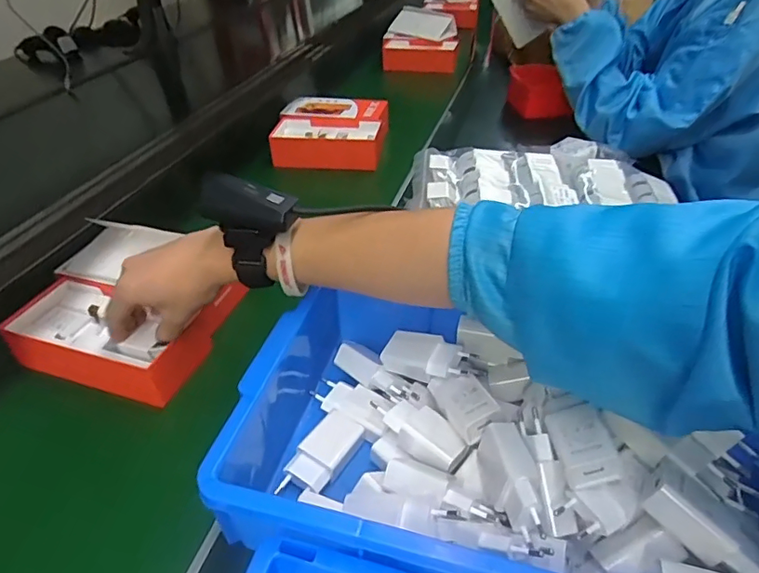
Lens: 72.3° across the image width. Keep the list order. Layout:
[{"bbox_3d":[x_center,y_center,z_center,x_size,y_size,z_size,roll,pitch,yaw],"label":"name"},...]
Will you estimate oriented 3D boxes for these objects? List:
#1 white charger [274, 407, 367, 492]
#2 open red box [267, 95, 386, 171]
[{"bbox_3d":[-0.046,0.137,0.420,0.036,0.021,0.078,19,42,27],"label":"white charger"},{"bbox_3d":[-0.083,-0.271,0.907,0.189,0.057,0.182,4,37,10],"label":"open red box"}]

